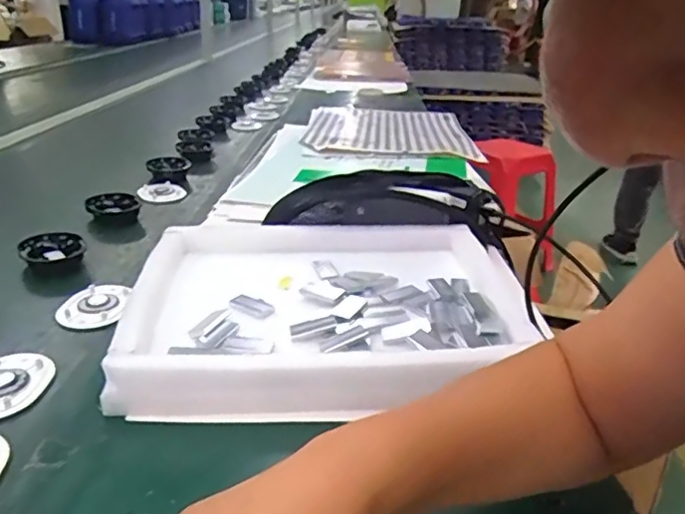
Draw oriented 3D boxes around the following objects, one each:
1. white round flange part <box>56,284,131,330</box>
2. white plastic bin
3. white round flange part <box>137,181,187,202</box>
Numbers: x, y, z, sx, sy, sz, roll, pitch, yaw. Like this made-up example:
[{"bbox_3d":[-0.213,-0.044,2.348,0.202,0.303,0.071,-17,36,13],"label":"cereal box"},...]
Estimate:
[{"bbox_3d":[-0.262,0.052,0.631,0.061,0.018,0.080,0,25,-2],"label":"white round flange part"},{"bbox_3d":[-0.006,0.038,0.607,0.388,0.044,0.330,-1,25,-5],"label":"white plastic bin"},{"bbox_3d":[-0.300,-0.109,0.985,0.072,0.013,0.081,-21,33,-39],"label":"white round flange part"}]

